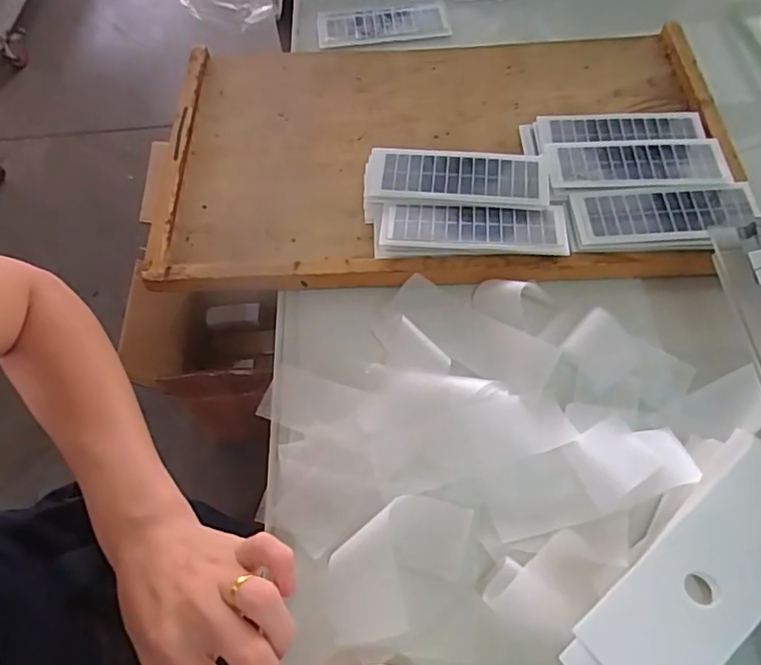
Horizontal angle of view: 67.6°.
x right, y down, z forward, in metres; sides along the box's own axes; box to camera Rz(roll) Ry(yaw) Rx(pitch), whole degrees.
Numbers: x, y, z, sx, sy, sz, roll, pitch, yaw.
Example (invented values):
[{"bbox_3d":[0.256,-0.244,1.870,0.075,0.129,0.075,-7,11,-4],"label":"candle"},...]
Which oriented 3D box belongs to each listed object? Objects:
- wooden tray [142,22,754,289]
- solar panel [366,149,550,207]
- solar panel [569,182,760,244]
[{"bbox_3d":[0.053,-0.175,0.521,0.501,0.029,0.314,-1,61,0],"label":"wooden tray"},{"bbox_3d":[0.063,-0.129,0.467,0.145,0.008,0.053,4,62,4],"label":"solar panel"},{"bbox_3d":[0.227,-0.094,0.448,0.146,0.010,0.050,-4,60,1],"label":"solar panel"}]

